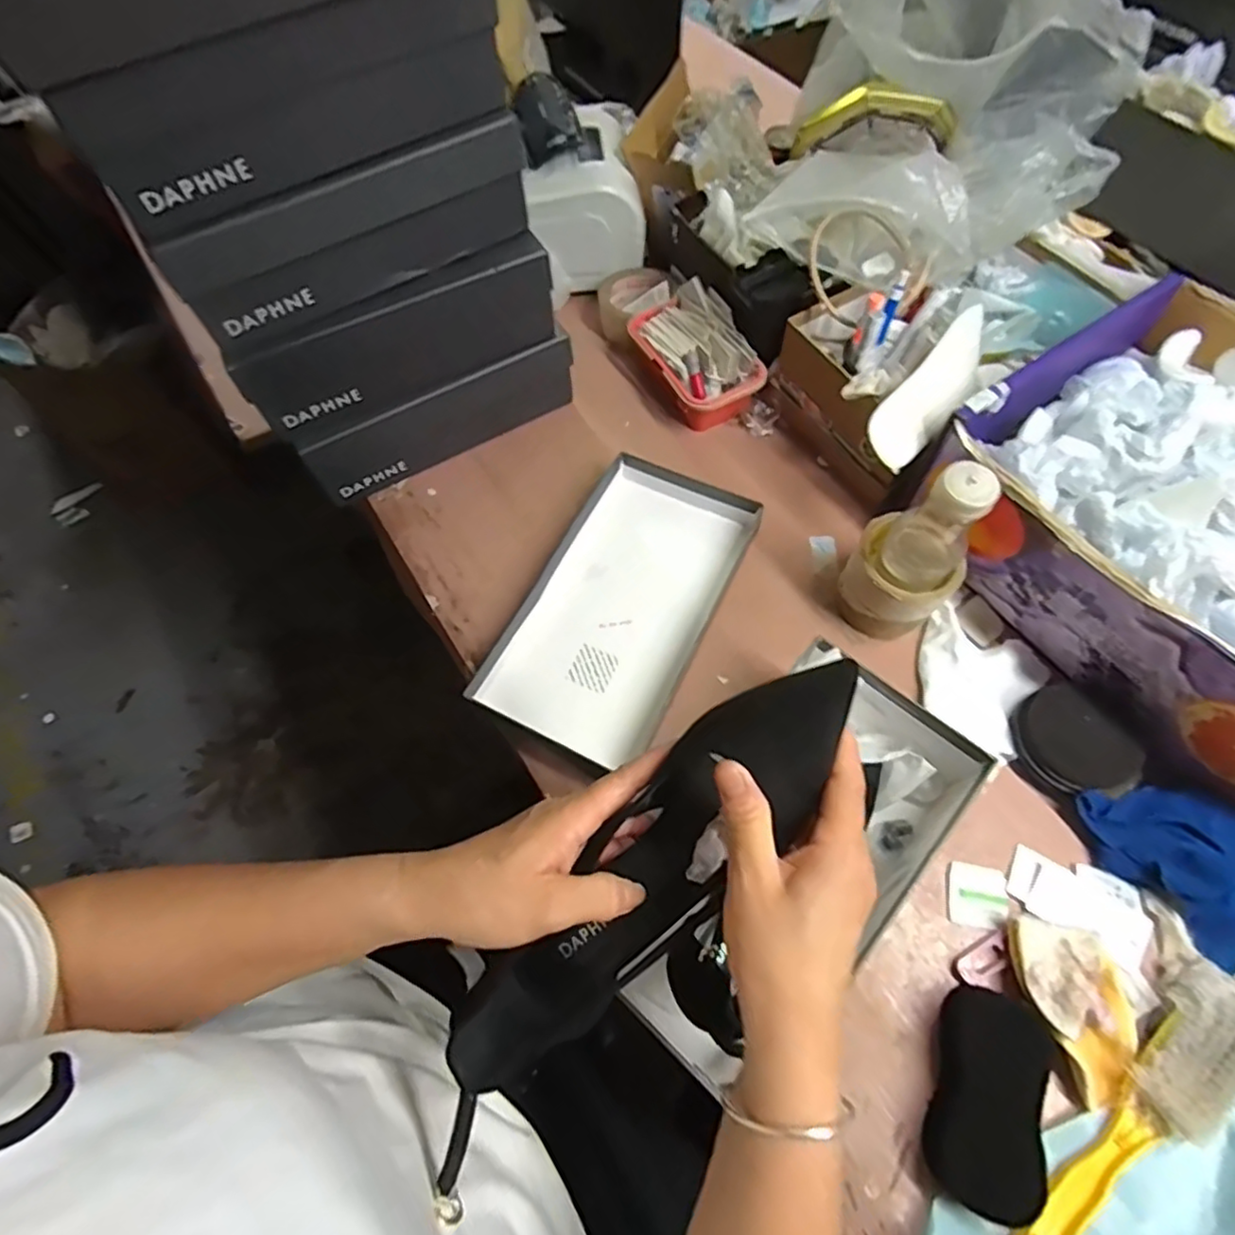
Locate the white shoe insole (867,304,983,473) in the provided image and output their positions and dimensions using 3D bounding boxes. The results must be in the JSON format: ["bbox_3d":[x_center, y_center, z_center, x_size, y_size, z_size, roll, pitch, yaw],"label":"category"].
[{"bbox_3d":[0.283,-0.206,0.572,0.172,0.018,0.059,-45,109,-12],"label":"white shoe insole"}]

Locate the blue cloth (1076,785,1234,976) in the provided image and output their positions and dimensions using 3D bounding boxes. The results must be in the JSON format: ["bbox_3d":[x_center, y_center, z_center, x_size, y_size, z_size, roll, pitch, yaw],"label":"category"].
[{"bbox_3d":[0.436,0.178,0.491,0.094,0.044,0.143,-42,69,-16],"label":"blue cloth"}]

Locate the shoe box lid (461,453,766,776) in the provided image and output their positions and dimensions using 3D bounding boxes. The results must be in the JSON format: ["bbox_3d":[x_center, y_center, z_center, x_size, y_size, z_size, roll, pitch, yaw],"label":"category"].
[{"bbox_3d":[0.005,-0.015,0.624,0.169,0.031,0.311,24,67,14],"label":"shoe box lid"}]

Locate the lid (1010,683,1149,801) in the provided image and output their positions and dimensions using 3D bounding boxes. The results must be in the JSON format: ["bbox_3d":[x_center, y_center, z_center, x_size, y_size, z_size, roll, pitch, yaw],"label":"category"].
[{"bbox_3d":[0.382,0.105,0.532,0.077,0.025,0.093,-30,66,-11],"label":"lid"}]

